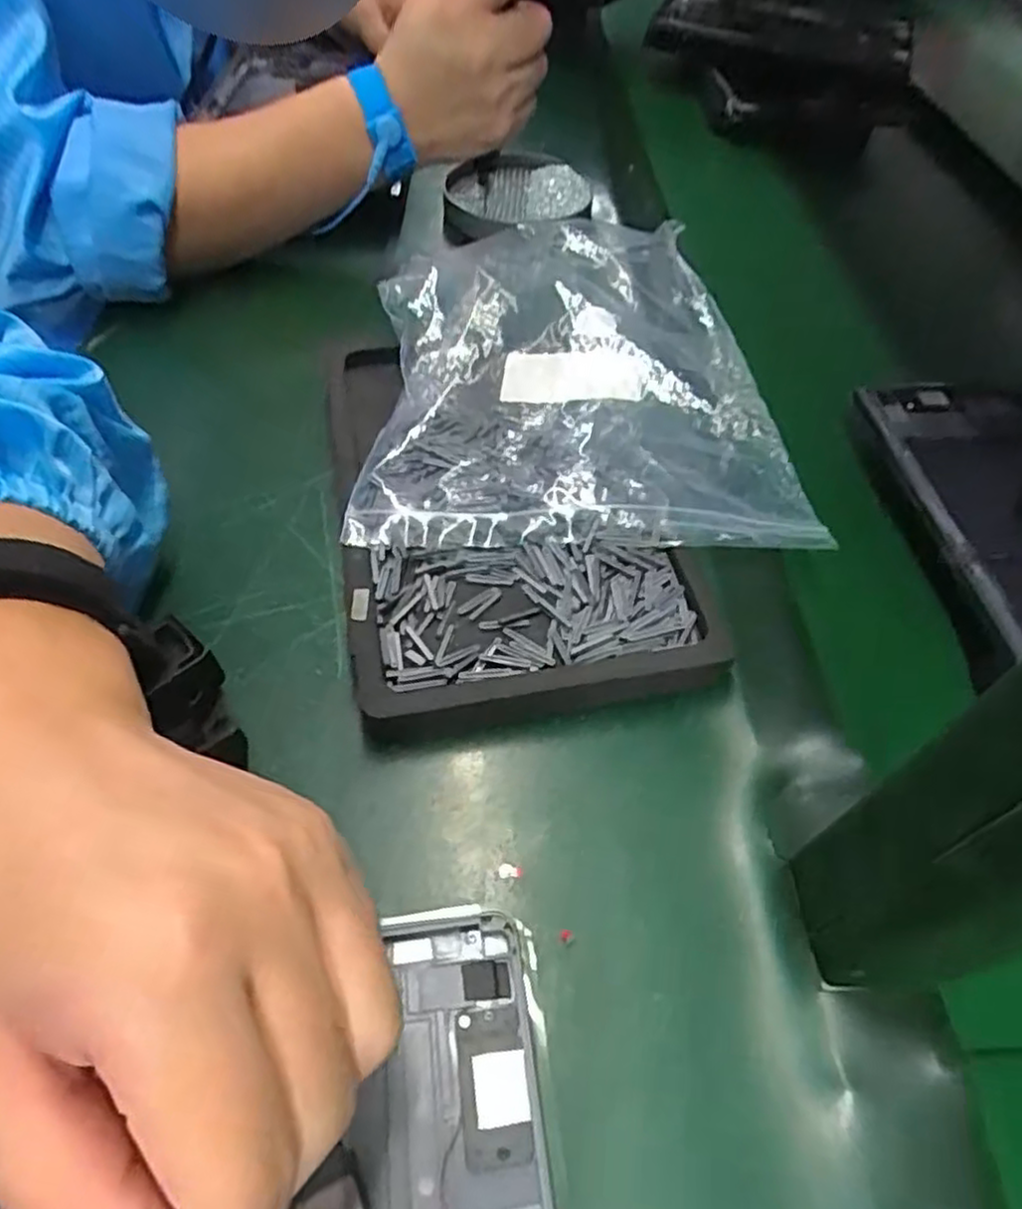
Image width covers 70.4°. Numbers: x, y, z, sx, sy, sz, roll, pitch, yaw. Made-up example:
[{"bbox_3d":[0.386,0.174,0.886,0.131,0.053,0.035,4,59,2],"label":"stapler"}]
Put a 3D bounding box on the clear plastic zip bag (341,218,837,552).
[{"bbox_3d":[0.029,-0.145,0.402,0.220,0.044,0.284,-3,55,-3],"label":"clear plastic zip bag"}]

